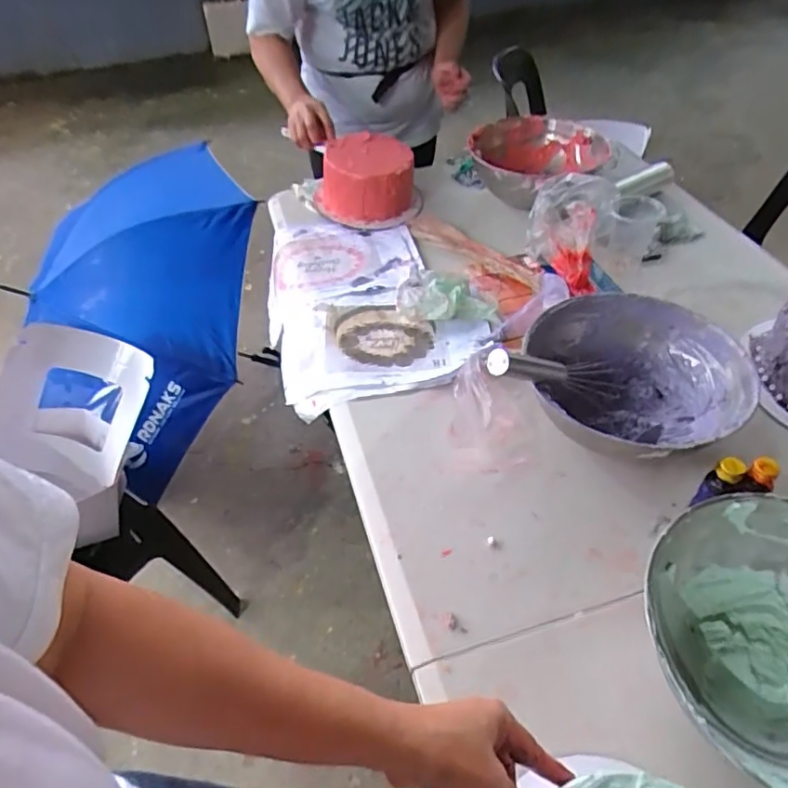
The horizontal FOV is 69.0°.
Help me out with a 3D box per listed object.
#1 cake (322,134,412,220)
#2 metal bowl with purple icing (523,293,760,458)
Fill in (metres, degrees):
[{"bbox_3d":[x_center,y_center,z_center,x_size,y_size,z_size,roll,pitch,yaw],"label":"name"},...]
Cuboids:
[{"bbox_3d":[-0.052,-0.406,1.050,0.170,0.103,0.182,-3,47,-1],"label":"cake"},{"bbox_3d":[0.278,-0.018,0.683,0.222,0.105,0.208,-1,47,1],"label":"metal bowl with purple icing"}]

